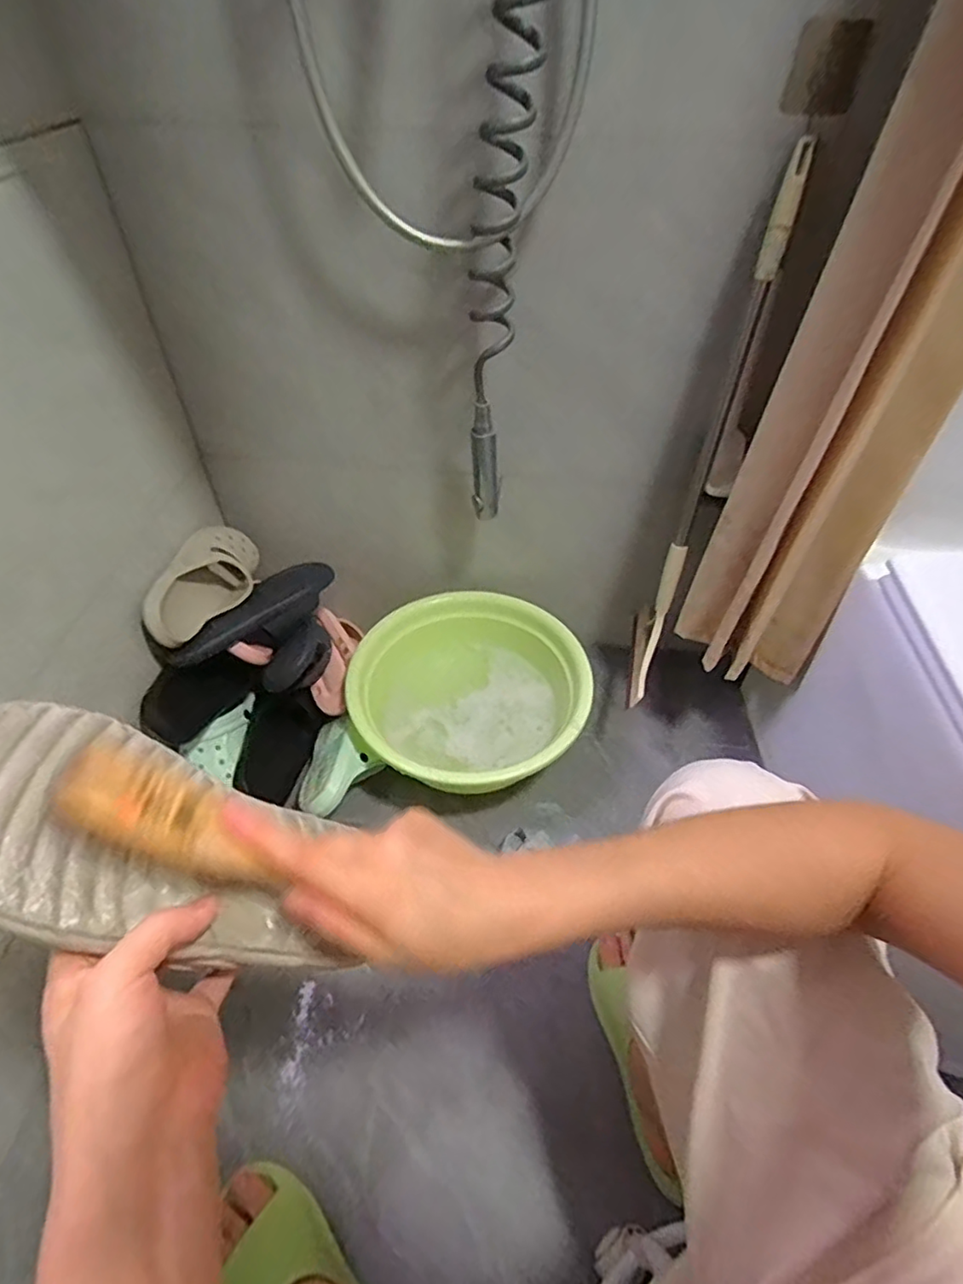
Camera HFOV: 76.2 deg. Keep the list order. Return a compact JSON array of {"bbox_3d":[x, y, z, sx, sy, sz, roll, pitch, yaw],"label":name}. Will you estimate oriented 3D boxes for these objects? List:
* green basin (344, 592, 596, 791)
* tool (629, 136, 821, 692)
[{"bbox_3d":[-0.009,0.089,0.938,0.323,0.119,0.342,0,46,0],"label":"green basin"},{"bbox_3d":[0.267,-0.184,0.763,0.062,0.637,0.220,15,48,14],"label":"tool"}]

